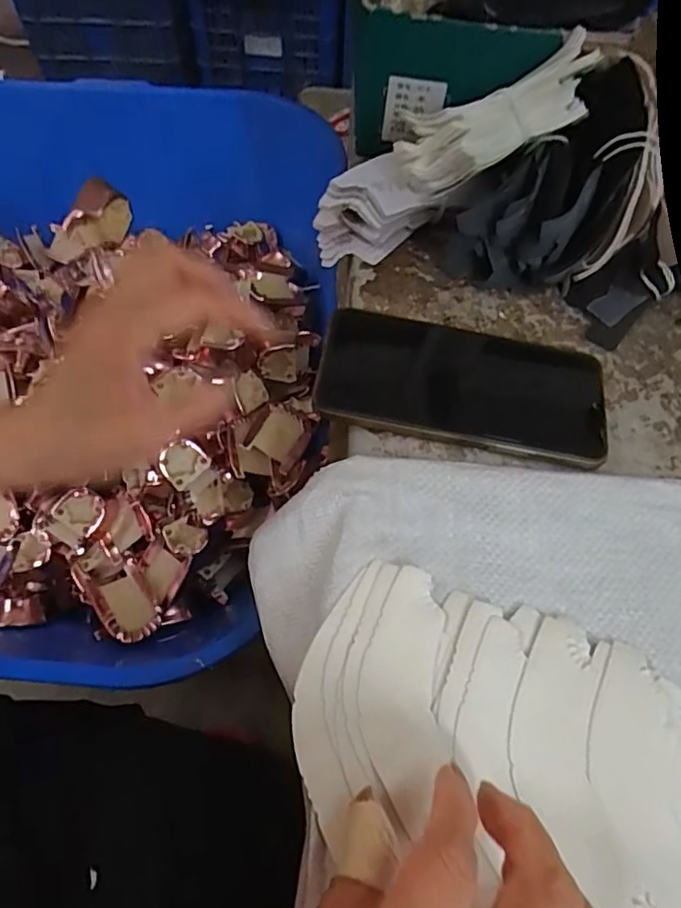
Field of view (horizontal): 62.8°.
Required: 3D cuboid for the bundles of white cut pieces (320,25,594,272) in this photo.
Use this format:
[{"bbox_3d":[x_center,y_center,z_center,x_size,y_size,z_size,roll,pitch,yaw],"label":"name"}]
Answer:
[{"bbox_3d":[0.071,-0.195,0.360,0.209,0.054,0.060,-30,63,12],"label":"bundles of white cut pieces"}]

